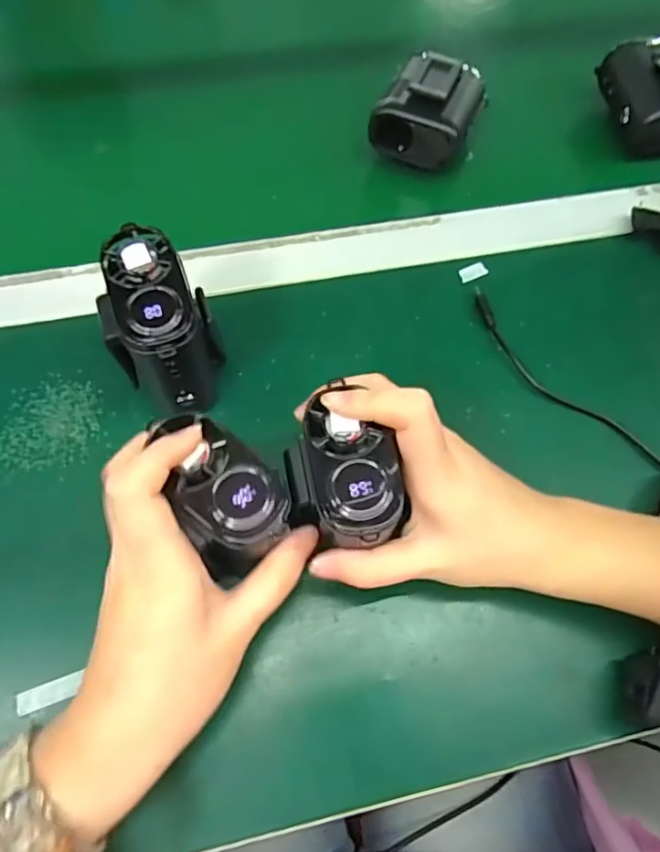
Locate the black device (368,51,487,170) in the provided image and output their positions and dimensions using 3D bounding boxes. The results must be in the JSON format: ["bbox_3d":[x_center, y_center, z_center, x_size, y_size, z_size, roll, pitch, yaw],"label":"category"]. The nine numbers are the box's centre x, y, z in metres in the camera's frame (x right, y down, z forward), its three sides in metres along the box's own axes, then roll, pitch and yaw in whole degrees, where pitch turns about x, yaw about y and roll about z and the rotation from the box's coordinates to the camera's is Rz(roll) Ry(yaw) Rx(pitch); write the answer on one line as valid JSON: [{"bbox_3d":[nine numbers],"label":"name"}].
[{"bbox_3d":[0.077,-0.238,0.422,0.062,0.048,0.091,24,68,9],"label":"black device"}]

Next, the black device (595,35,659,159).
[{"bbox_3d":[0.247,-0.249,0.437,0.058,0.057,0.093,-16,68,-8],"label":"black device"}]

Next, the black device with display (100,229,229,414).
[{"bbox_3d":[-0.088,-0.049,0.309,0.051,0.088,0.071,-22,68,-10],"label":"black device with display"}]

